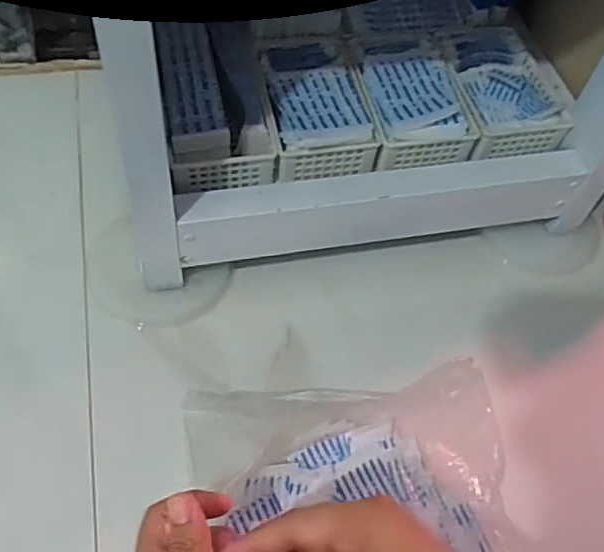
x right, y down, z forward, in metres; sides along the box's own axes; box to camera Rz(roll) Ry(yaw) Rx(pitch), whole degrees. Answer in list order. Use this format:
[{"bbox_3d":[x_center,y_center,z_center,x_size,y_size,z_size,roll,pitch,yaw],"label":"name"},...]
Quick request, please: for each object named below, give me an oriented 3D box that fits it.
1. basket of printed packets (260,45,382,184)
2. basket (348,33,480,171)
[{"bbox_3d":[0.009,-0.130,0.491,0.071,0.035,0.116,-8,56,-10],"label":"basket of printed packets"},{"bbox_3d":[0.082,-0.142,0.503,0.074,0.037,0.120,-7,56,-10],"label":"basket"}]

